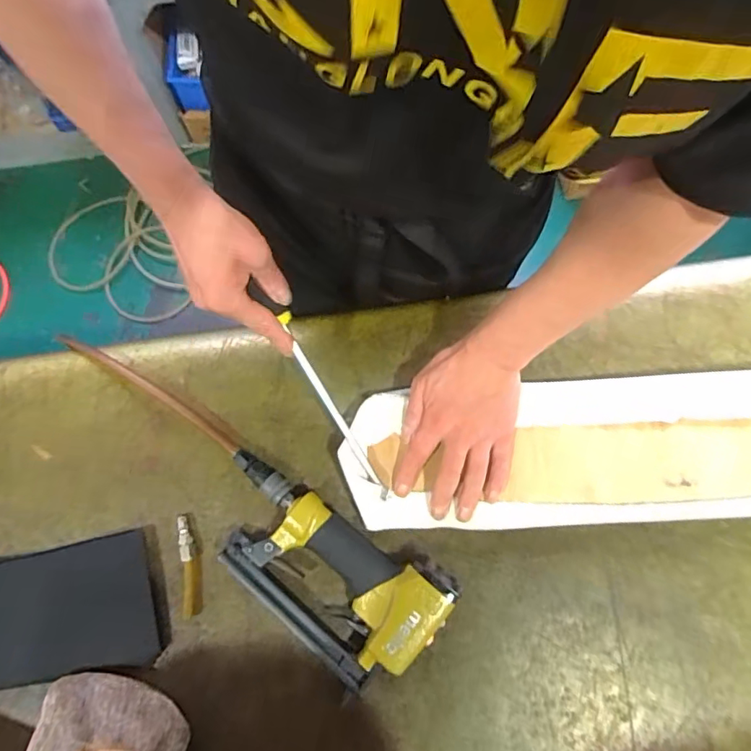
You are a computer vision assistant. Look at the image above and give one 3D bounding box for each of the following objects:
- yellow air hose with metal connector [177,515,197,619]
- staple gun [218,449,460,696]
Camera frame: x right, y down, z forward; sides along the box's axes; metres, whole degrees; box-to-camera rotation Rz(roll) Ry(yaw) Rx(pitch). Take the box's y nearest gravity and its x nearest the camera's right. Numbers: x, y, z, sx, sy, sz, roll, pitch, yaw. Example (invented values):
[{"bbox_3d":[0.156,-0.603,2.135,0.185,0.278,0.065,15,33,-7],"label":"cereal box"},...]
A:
[{"bbox_3d":[-0.183,0.184,0.505,0.015,0.011,0.094,-10,74,-2],"label":"yellow air hose with metal connector"},{"bbox_3d":[-0.057,0.186,0.489,0.246,0.041,0.121,29,76,9],"label":"staple gun"}]

